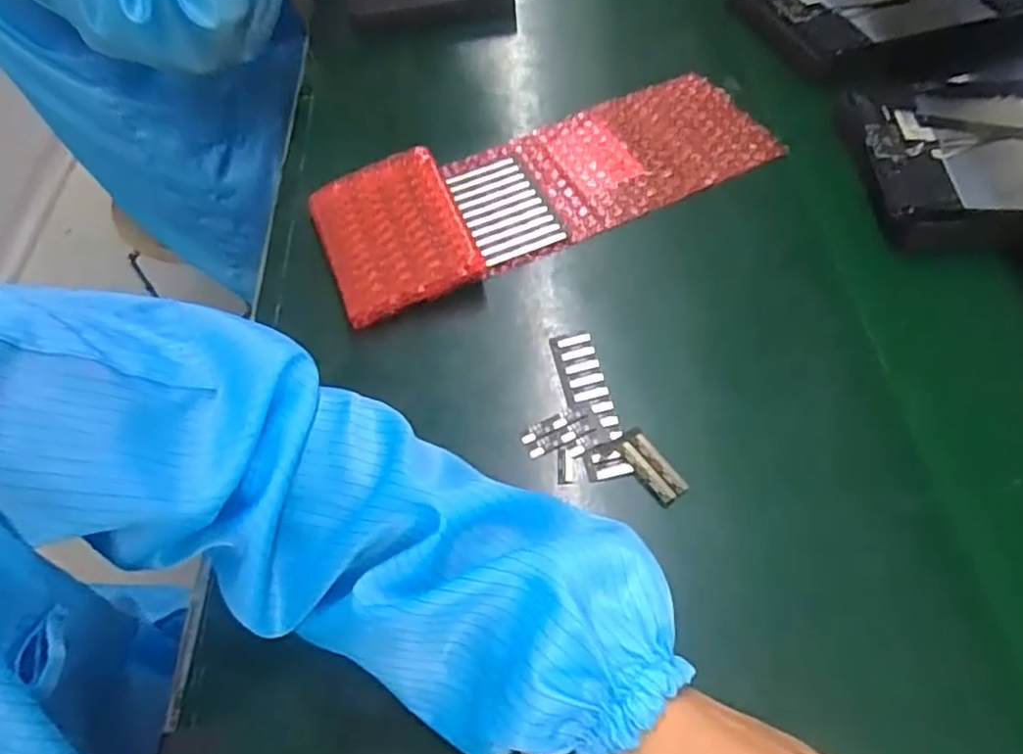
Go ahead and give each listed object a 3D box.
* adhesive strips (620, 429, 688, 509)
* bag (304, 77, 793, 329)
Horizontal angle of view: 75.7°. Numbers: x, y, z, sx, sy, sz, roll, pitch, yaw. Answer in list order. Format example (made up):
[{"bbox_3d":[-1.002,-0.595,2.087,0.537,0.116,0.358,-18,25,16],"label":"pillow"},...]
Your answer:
[{"bbox_3d":[0.075,0.047,0.354,0.018,0.004,0.043,-31,62,-17],"label":"adhesive strips"},{"bbox_3d":[0.026,-0.148,0.479,0.335,0.030,0.122,-24,60,-14],"label":"bag"}]

